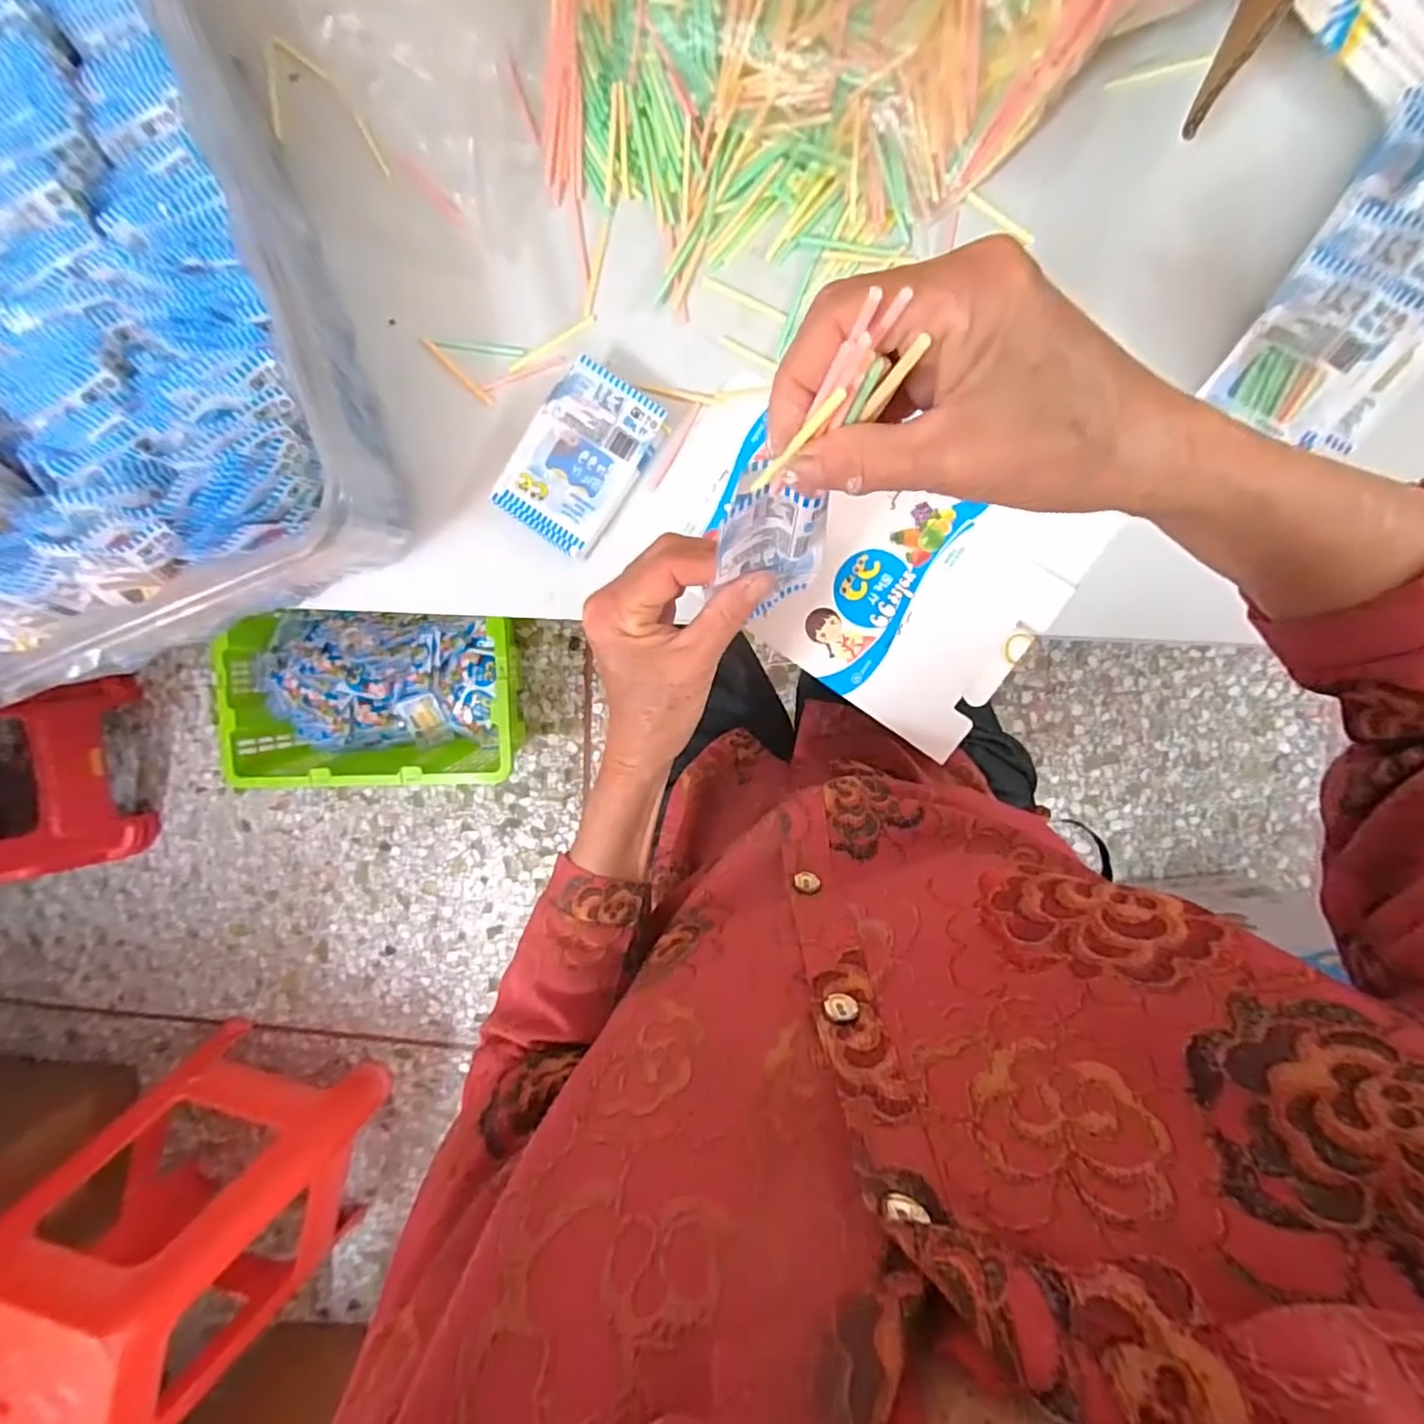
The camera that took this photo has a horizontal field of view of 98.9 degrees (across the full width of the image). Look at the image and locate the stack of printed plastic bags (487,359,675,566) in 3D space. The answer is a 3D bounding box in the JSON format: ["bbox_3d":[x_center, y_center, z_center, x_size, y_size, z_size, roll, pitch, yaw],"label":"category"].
[{"bbox_3d":[-0.087,-0.164,0.398,0.074,0.023,0.110,35,96,1],"label":"stack of printed plastic bags"}]

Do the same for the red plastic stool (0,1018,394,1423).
[{"bbox_3d":[-0.818,0.799,0.924,0.333,0.465,0.351,15,95,3],"label":"red plastic stool"}]

